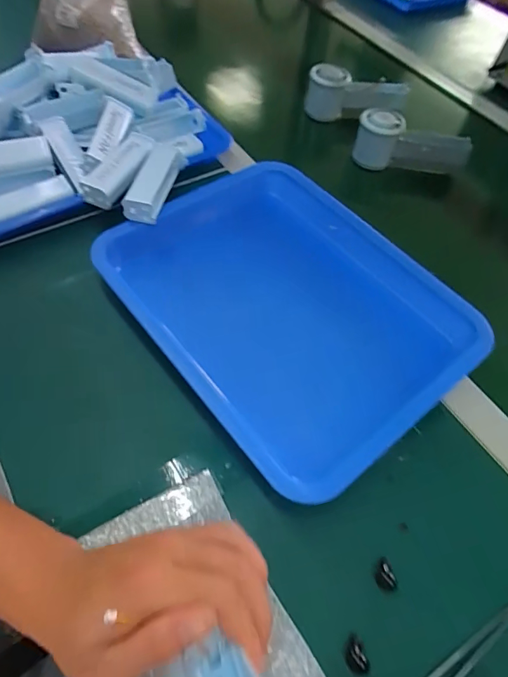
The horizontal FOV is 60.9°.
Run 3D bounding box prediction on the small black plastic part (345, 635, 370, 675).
[{"bbox_3d":[0.067,0.208,0.283,0.014,0.007,0.020,-11,58,-10],"label":"small black plastic part"}]

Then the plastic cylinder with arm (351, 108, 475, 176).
[{"bbox_3d":[0.213,-0.259,0.587,0.152,0.072,0.047,11,56,1],"label":"plastic cylinder with arm"}]

